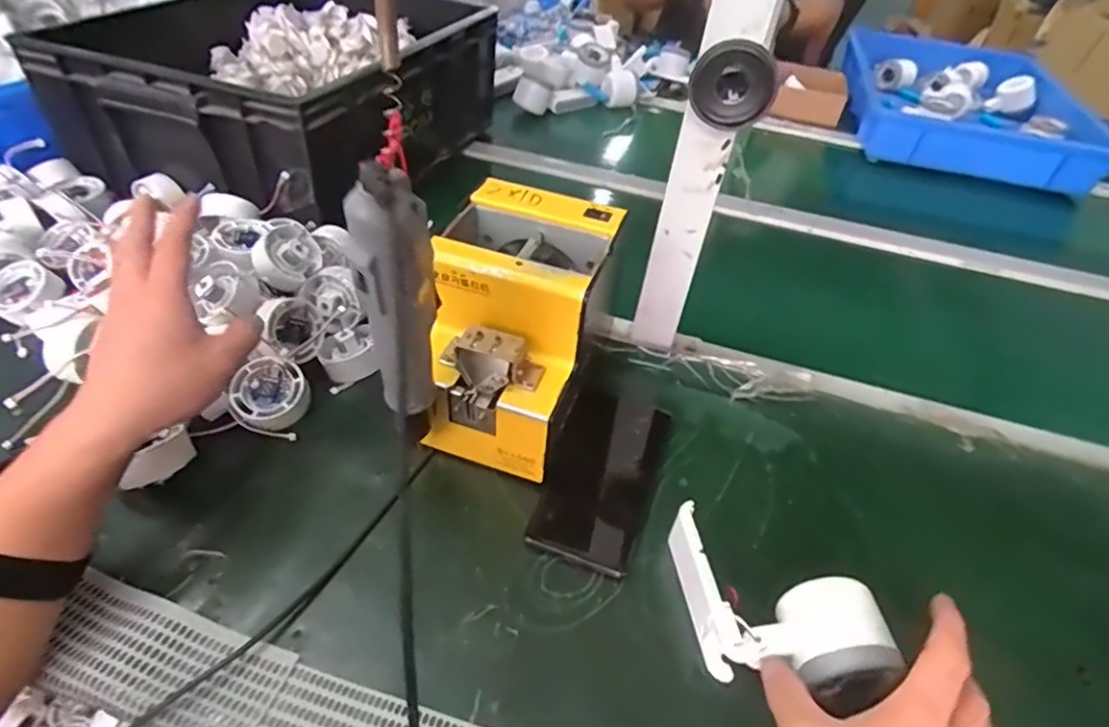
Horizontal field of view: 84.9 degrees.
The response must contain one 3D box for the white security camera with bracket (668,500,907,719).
[{"bbox_3d":[0.126,0.151,0.372,0.137,0.050,0.074,27,49,21],"label":"white security camera with bracket"}]

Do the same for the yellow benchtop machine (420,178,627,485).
[{"bbox_3d":[-0.030,-0.025,0.475,0.120,0.144,0.189,12,45,7],"label":"yellow benchtop machine"}]

